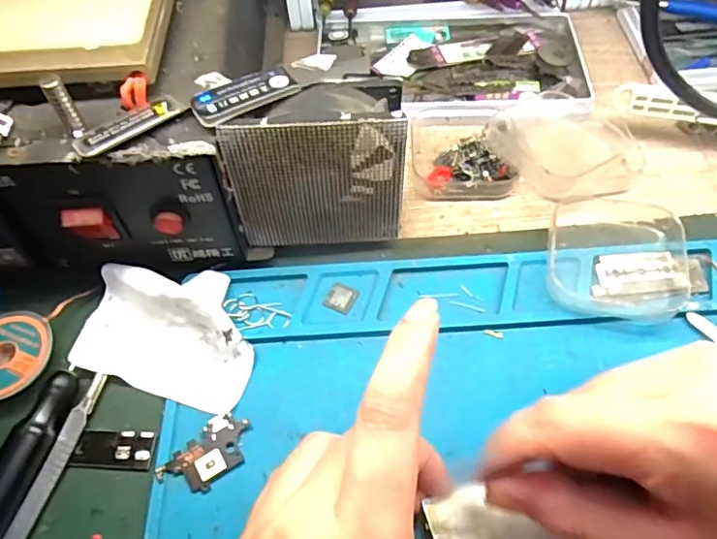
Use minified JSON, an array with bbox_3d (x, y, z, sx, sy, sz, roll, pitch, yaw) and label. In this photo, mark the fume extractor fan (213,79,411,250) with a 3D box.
[{"bbox_3d":[-0.018,-0.046,0.271,0.079,0.086,0.027,-5,57,0],"label":"fume extractor fan"}]

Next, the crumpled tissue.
[{"bbox_3d":[-0.090,0.025,0.267,0.086,0.019,0.062,14,59,12],"label":"crumpled tissue"}]

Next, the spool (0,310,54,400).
[{"bbox_3d":[-0.169,0.041,0.264,0.042,0.008,0.044,-1,57,2],"label":"spool"}]

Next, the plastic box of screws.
[{"bbox_3d":[0.061,-0.073,0.329,0.055,0.019,0.065,-4,57,0],"label":"plastic box of screws"}]

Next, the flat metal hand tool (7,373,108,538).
[{"bbox_3d":[-0.135,0.098,0.234,0.008,0.005,0.113,10,58,10],"label":"flat metal hand tool"}]

